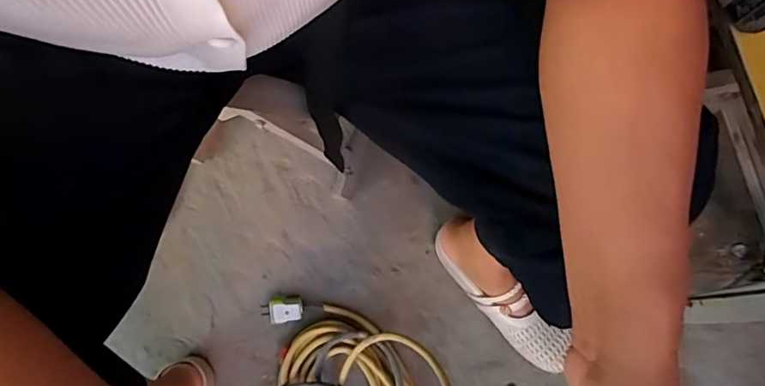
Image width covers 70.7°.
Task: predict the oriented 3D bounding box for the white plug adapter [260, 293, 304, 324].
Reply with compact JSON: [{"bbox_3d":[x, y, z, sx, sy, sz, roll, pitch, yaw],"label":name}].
[{"bbox_3d":[-0.146,0.168,0.781,0.061,0.029,0.040,-5,74,-2],"label":"white plug adapter"}]

